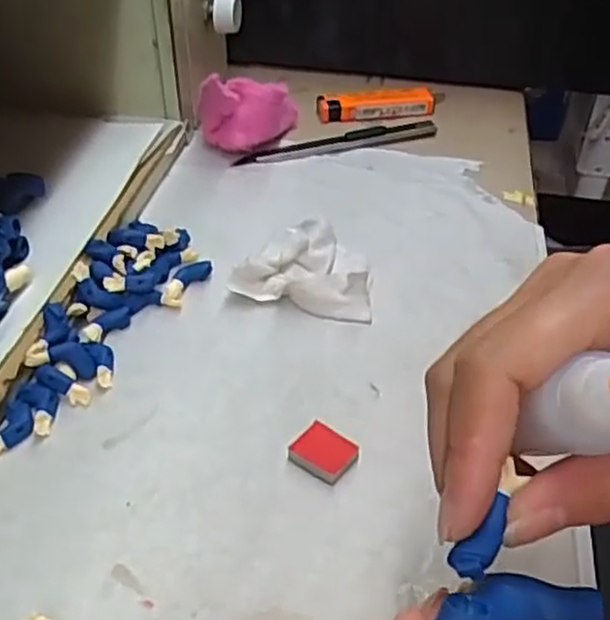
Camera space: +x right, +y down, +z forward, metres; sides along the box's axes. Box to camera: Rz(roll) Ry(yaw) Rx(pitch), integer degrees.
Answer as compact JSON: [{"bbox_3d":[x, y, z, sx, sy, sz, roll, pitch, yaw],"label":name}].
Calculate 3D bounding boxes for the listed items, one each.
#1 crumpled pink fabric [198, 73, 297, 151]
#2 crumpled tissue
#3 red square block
[{"bbox_3d":[-0.035,-0.127,0.466,0.061,0.049,0.044,-2,41,-4],"label":"crumpled pink fabric"},{"bbox_3d":[0.002,-0.023,0.370,0.066,0.018,0.054,9,41,8],"label":"crumpled tissue"},{"bbox_3d":[0.007,0.055,0.287,0.023,0.006,0.020,26,46,26],"label":"red square block"}]

